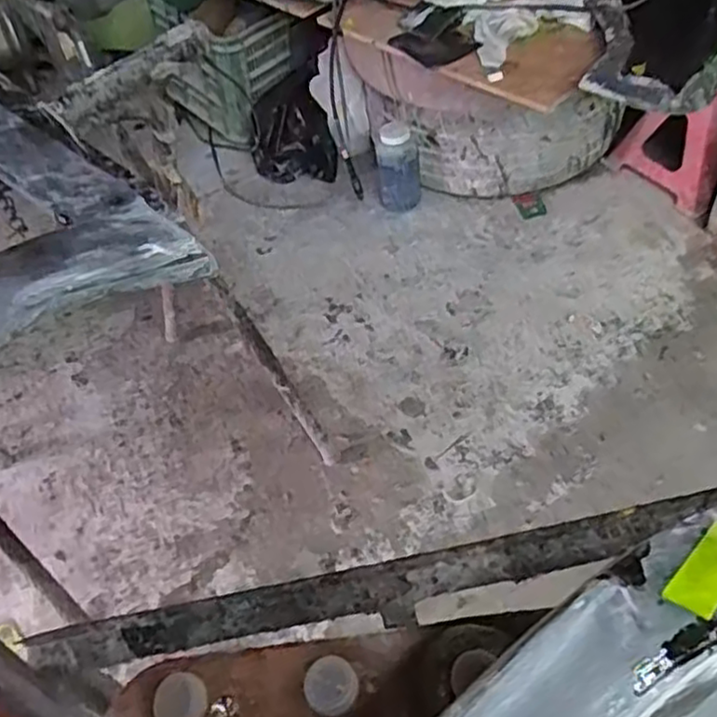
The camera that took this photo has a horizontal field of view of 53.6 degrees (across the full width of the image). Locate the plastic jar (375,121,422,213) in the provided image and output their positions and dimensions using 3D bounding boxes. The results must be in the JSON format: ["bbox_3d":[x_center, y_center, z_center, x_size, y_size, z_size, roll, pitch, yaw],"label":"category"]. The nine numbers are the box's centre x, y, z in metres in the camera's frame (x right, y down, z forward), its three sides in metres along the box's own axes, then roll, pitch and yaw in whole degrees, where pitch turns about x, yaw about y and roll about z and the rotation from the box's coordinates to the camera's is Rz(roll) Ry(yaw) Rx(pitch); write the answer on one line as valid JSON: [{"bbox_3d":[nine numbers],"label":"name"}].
[{"bbox_3d":[0.088,-0.422,1.564,0.099,0.177,0.084,-4,50,3],"label":"plastic jar"}]

